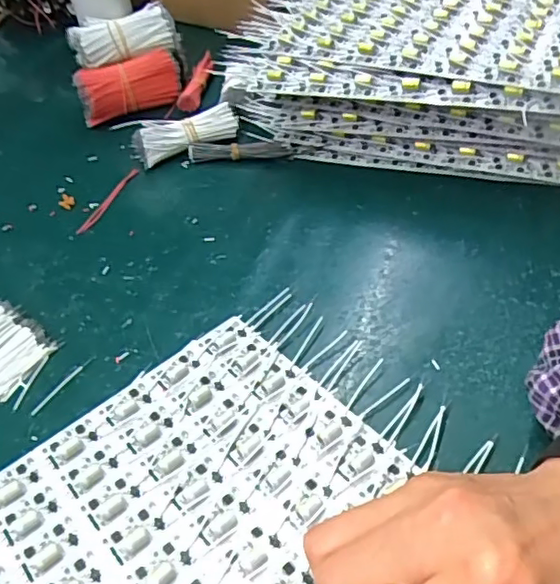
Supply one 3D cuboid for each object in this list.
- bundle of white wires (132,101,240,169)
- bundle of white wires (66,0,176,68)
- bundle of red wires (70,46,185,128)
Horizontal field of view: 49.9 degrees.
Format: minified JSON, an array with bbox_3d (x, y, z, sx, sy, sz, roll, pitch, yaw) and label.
[{"bbox_3d":[-0.083,-0.141,0.526,0.091,0.032,0.038,-20,46,-12],"label":"bundle of white wires"},{"bbox_3d":[-0.147,-0.244,0.567,0.097,0.030,0.049,-23,46,-15],"label":"bundle of white wires"},{"bbox_3d":[-0.141,-0.193,0.567,0.096,0.045,0.037,-23,47,-15],"label":"bundle of red wires"}]

